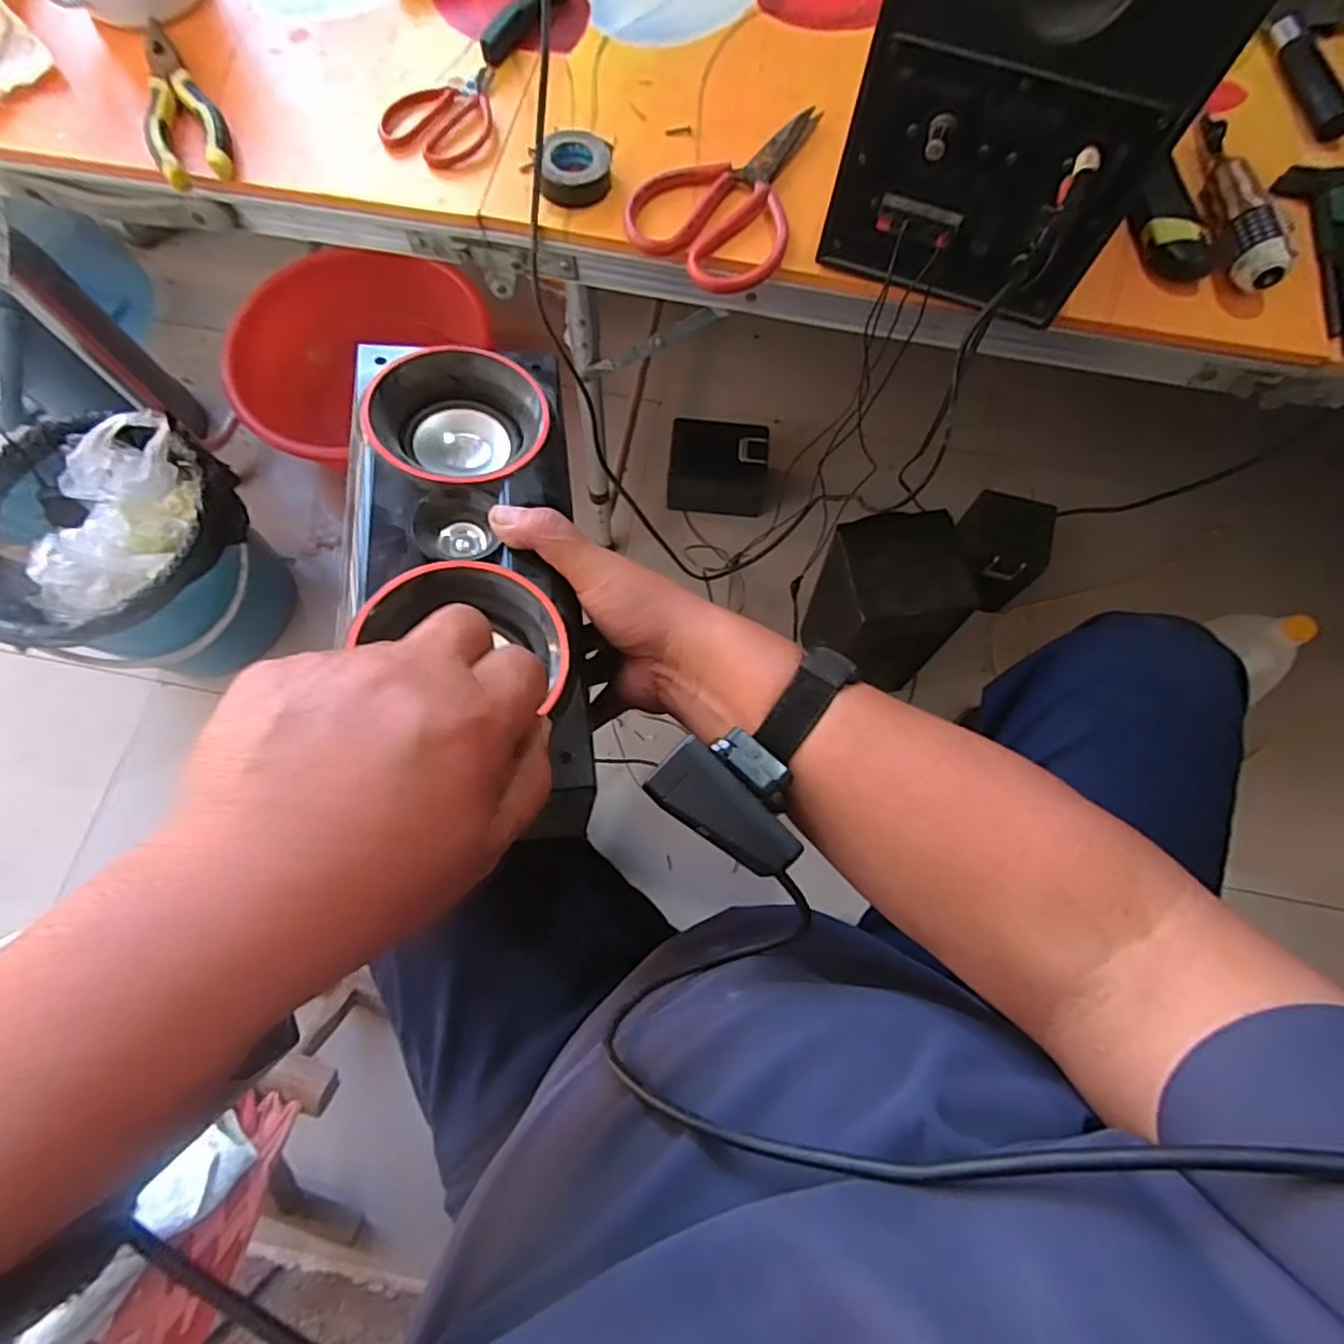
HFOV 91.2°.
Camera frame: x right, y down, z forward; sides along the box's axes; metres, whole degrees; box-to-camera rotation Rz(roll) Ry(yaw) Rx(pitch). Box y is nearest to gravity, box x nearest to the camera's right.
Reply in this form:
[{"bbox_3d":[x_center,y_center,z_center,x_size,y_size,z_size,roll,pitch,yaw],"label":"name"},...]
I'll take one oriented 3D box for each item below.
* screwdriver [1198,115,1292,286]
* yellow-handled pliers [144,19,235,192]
[{"bbox_3d":[0.403,-0.346,0.473,0.025,0.034,0.176,3,72,0],"label":"screwdriver"},{"bbox_3d":[-0.360,-0.421,0.486,0.048,0.023,0.164,-18,74,-7],"label":"yellow-handled pliers"}]

